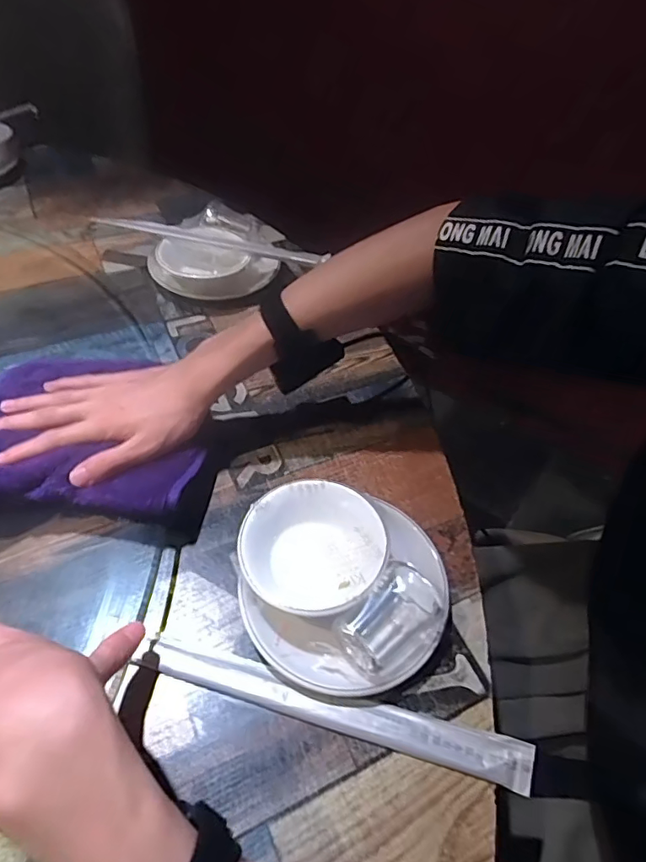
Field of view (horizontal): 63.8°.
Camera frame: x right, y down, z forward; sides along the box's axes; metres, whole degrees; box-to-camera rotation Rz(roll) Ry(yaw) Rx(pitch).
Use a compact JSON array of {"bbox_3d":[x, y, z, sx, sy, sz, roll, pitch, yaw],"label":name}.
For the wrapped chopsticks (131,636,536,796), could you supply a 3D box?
[{"bbox_3d":[0.005,0.192,0.365,0.279,0.011,0.027,14,51,7],"label":"wrapped chopsticks"}]

